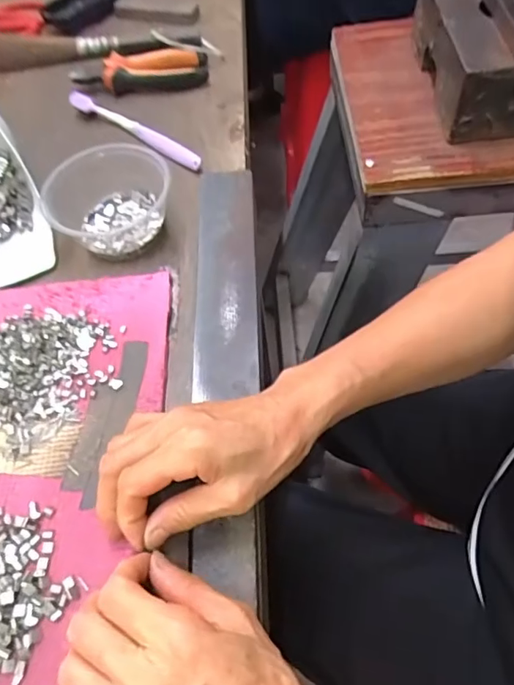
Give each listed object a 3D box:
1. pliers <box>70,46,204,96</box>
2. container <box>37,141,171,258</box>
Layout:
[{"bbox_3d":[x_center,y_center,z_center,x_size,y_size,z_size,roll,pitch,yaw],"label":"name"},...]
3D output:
[{"bbox_3d":[-0.131,-0.302,0.570,0.147,0.023,0.049,-8,59,0],"label":"pliers"},{"bbox_3d":[-0.133,-0.126,0.447,0.116,0.051,0.095,-19,60,-7],"label":"container"}]

